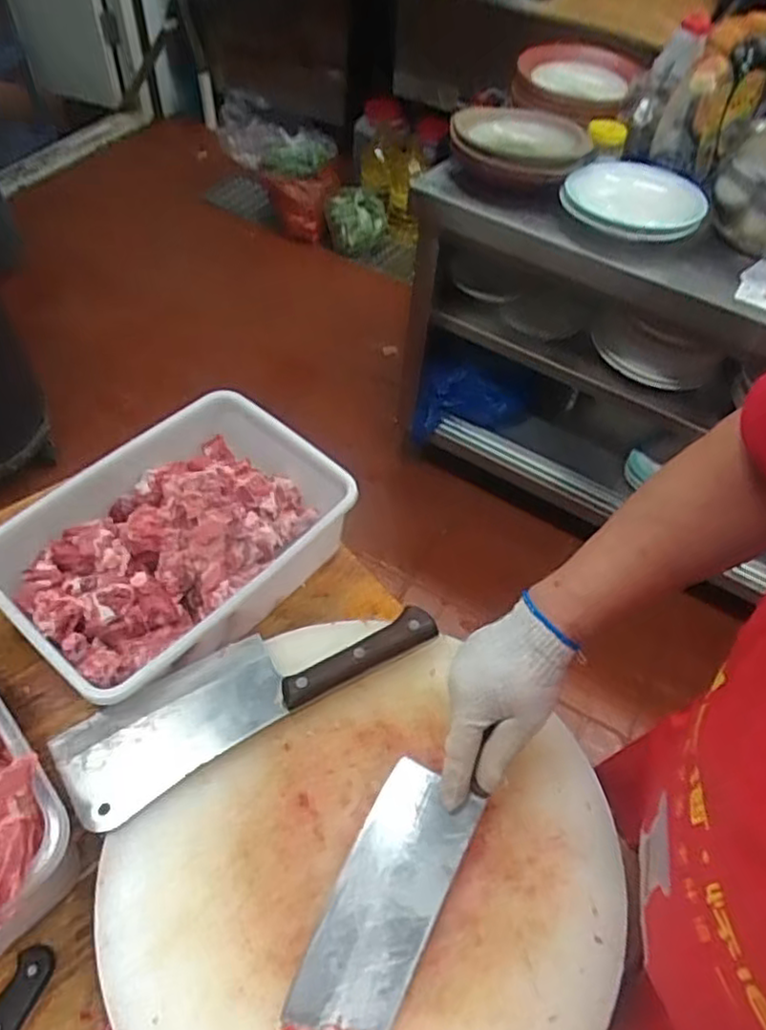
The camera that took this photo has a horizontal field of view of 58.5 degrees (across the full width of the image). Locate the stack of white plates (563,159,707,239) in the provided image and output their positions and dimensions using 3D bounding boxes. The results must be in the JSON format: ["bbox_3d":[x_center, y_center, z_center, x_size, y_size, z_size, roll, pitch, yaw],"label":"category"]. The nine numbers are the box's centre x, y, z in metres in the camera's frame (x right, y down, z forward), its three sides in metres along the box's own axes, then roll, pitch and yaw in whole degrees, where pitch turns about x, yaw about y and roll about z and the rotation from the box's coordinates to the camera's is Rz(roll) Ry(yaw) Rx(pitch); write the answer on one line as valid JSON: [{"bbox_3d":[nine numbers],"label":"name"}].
[{"bbox_3d":[0.487,-0.612,1.317,0.254,0.050,0.225,35,58,21],"label":"stack of white plates"}]

